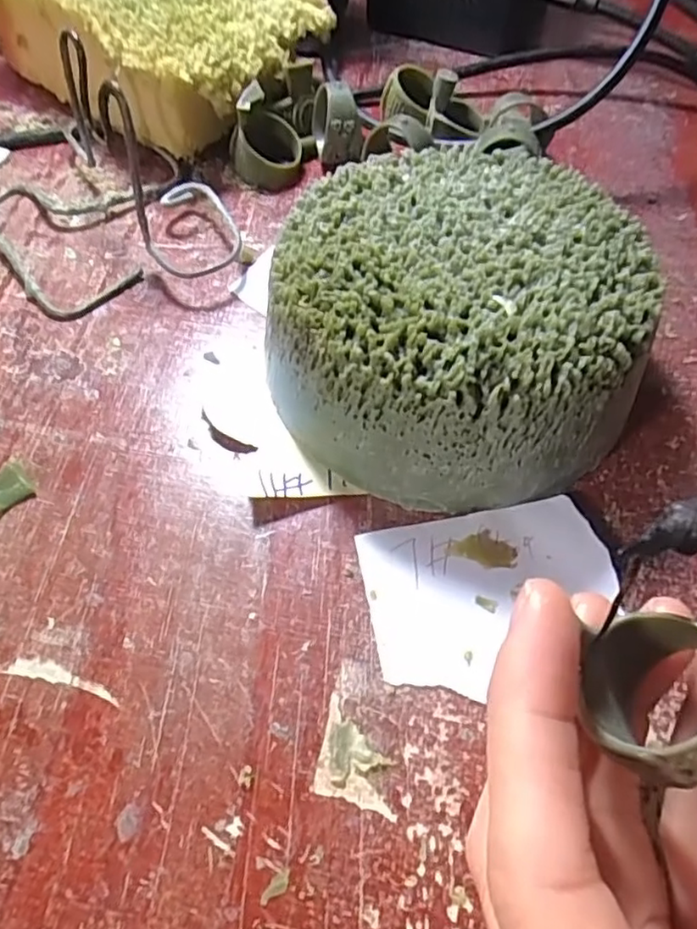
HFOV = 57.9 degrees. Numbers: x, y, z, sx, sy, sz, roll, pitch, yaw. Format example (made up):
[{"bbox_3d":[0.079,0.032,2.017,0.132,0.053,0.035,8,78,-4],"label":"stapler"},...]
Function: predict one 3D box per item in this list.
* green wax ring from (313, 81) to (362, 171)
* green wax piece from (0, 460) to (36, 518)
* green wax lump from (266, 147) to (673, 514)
[{"bbox_3d":[-0.005,-0.135,0.249,0.015,0.029,0.025,-9,58,-7],"label":"green wax ring"},{"bbox_3d":[-0.093,0.007,0.172,0.012,0.004,0.015,26,60,15],"label":"green wax piece"},{"bbox_3d":[0.027,-0.043,0.180,0.095,0.047,0.100,14,58,7],"label":"green wax lump"}]

